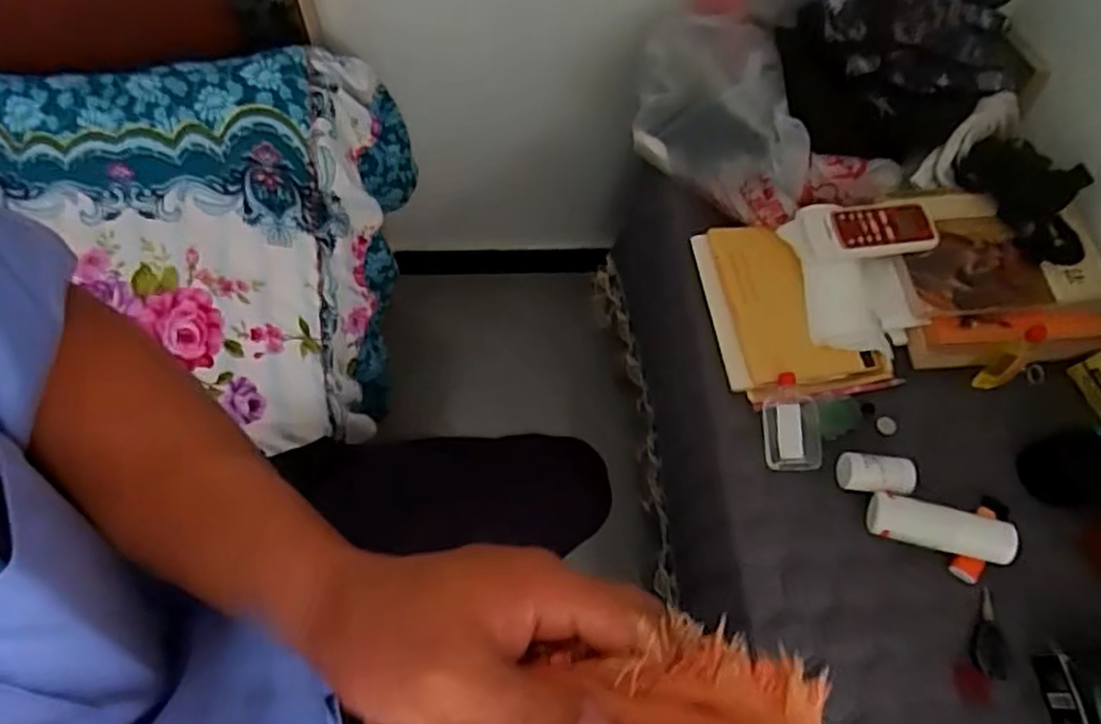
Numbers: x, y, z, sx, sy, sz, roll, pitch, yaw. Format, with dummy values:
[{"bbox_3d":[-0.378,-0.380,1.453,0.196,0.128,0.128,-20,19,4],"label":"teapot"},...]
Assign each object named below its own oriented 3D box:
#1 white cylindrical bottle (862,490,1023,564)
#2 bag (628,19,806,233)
[{"bbox_3d":[0.339,0.147,0.627,0.116,0.035,0.038,14,66,3],"label":"white cylindrical bottle"},{"bbox_3d":[0.183,-0.265,0.760,0.184,0.083,0.208,14,66,3],"label":"bag"}]

